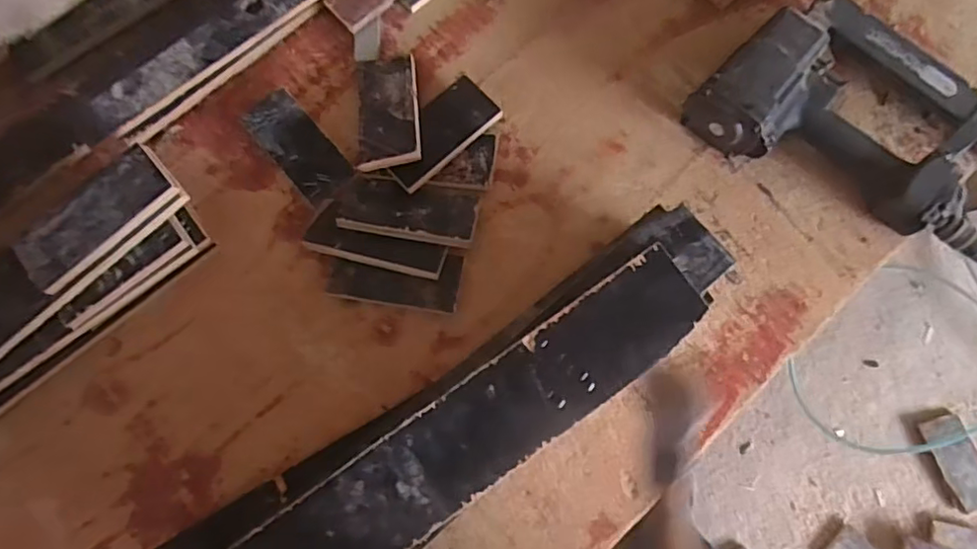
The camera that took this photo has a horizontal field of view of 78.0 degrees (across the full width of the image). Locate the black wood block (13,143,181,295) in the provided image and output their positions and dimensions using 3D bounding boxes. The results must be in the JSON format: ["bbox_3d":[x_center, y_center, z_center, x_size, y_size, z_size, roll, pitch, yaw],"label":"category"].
[{"bbox_3d":[-0.367,-0.054,0.564,0.148,0.017,0.060,-41,78,-6],"label":"black wood block"}]

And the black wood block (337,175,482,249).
[{"bbox_3d":[-0.083,-0.065,0.619,0.140,0.015,0.066,9,59,-1],"label":"black wood block"}]

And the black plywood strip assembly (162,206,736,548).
[{"bbox_3d":[-0.040,0.153,0.535,0.589,0.108,0.130,-35,77,-5],"label":"black plywood strip assembly"}]

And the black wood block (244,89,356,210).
[{"bbox_3d":[-0.202,-0.135,0.649,0.058,0.011,0.132,-40,81,-7],"label":"black wood block"}]

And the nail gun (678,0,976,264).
[{"bbox_3d":[0.393,-0.155,0.602,0.323,0.080,0.204,34,81,7],"label":"nail gun"}]

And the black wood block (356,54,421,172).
[{"bbox_3d":[-0.106,-0.177,0.639,0.063,0.013,0.149,-7,64,0],"label":"black wood block"}]

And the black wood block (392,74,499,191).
[{"bbox_3d":[-0.053,-0.151,0.635,0.132,0.014,0.064,-41,81,-9],"label":"black wood block"}]

